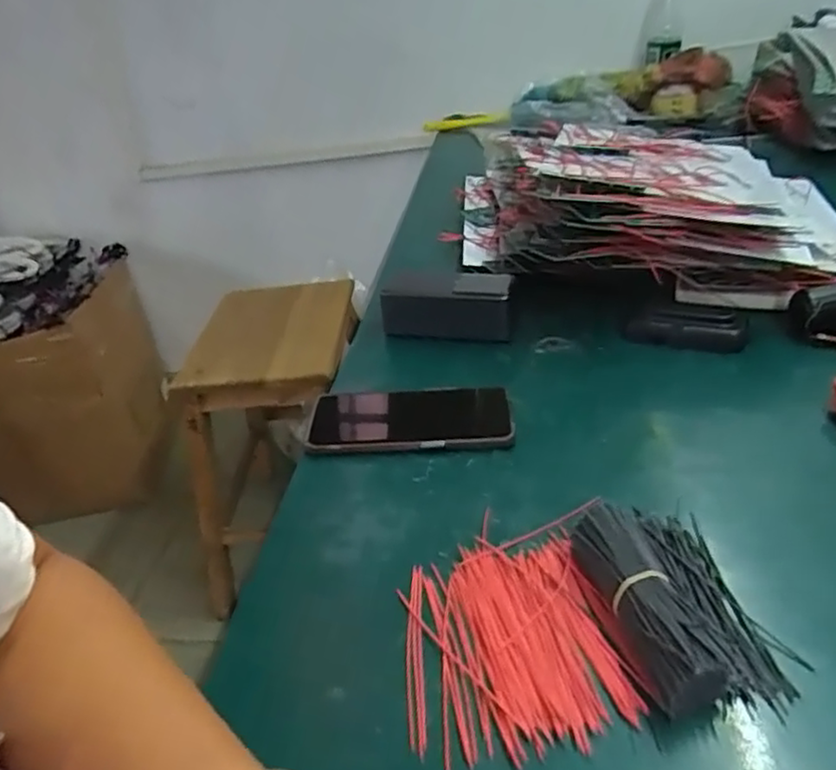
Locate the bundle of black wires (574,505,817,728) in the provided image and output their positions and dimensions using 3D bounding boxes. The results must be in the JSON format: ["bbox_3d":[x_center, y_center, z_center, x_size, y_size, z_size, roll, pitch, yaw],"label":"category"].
[{"bbox_3d":[0.145,0.112,0.376,0.088,0.037,0.134,-12,33,-10],"label":"bundle of black wires"}]

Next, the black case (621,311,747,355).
[{"bbox_3d":[0.247,-0.053,0.631,0.106,0.027,0.045,11,36,24],"label":"black case"}]

